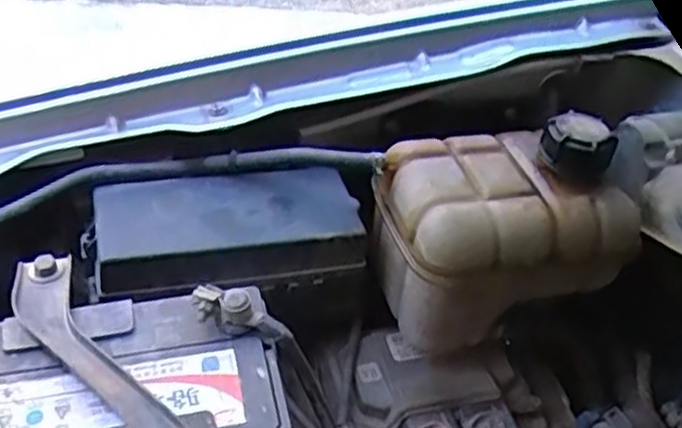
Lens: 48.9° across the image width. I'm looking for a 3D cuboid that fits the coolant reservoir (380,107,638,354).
[{"bbox_3d":[0.130,0.005,0.621,0.190,0.145,0.128,-10,44,-15],"label":"coolant reservoir"}]

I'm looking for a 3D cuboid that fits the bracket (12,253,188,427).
[{"bbox_3d":[-0.139,0.101,0.442,0.047,0.012,0.228,-25,50,-27],"label":"bracket"}]

